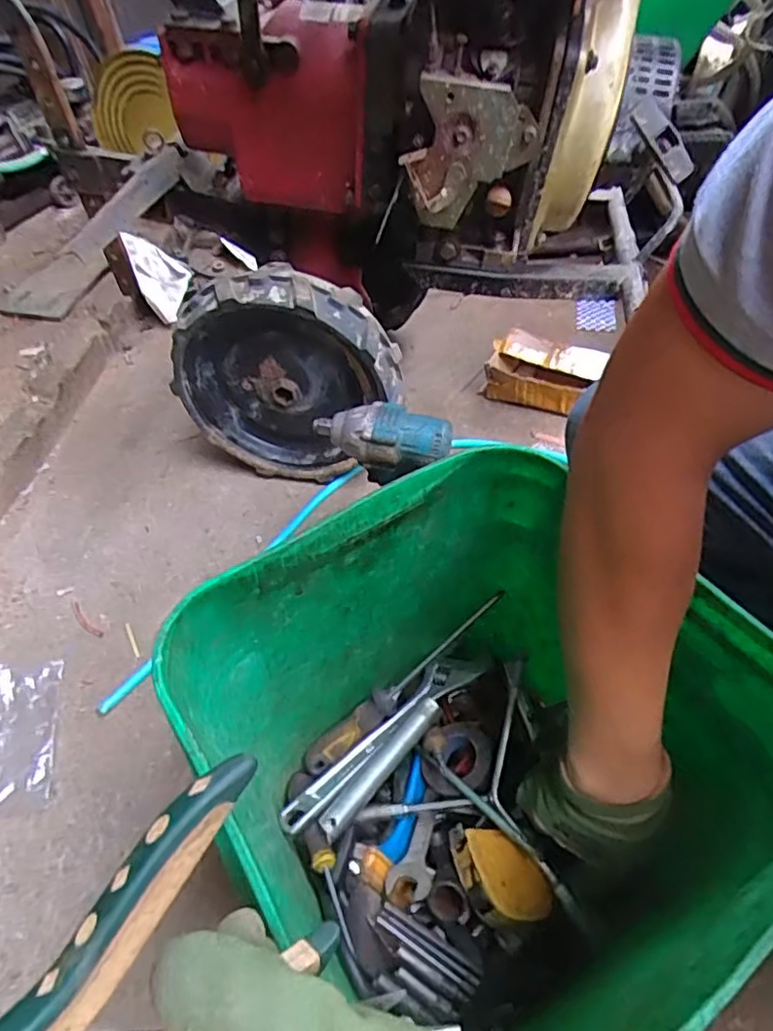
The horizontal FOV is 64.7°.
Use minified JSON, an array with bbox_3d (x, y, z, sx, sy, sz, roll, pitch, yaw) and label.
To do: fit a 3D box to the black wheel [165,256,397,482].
[{"bbox_3d":[-0.126,-0.168,0.806,0.292,0.297,0.071,5,50,10],"label":"black wheel"}]

